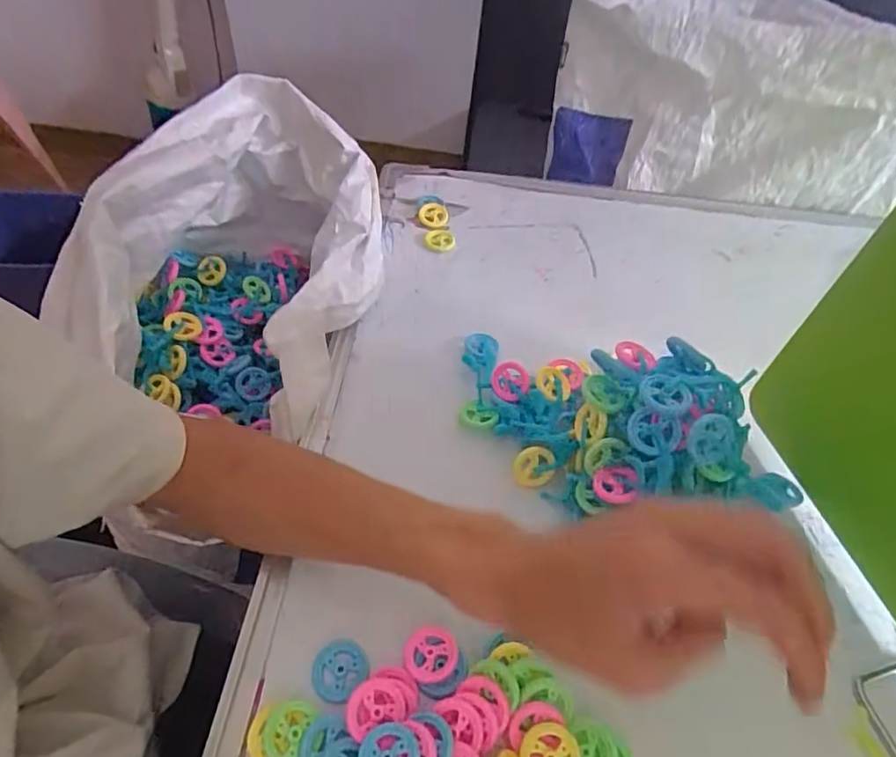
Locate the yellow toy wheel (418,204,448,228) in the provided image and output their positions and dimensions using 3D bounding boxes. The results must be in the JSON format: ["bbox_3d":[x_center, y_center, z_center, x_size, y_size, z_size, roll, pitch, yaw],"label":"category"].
[{"bbox_3d":[-0.016,-0.172,0.583,0.031,0.009,0.031,-2,76,8],"label":"yellow toy wheel"}]

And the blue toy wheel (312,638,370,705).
[{"bbox_3d":[-0.060,0.159,0.303,0.028,0.004,0.030,3,49,-4],"label":"blue toy wheel"}]

